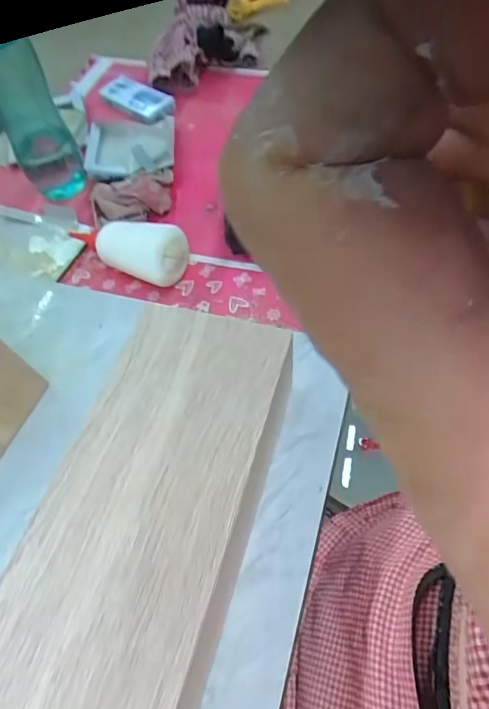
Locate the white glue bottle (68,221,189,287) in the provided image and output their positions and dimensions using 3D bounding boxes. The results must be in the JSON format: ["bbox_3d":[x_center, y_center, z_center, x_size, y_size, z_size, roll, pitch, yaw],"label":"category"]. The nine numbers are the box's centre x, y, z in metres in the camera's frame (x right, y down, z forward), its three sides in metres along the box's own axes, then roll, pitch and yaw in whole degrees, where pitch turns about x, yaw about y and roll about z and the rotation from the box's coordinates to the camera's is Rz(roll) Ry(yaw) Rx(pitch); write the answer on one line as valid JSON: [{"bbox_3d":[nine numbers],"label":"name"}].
[{"bbox_3d":[-0.138,-0.129,0.553,0.155,0.054,0.059,25,61,20],"label":"white glue bottle"}]

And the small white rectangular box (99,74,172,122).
[{"bbox_3d":[-0.168,-0.402,0.764,0.055,0.026,0.162,-40,62,-21],"label":"small white rectangular box"}]

